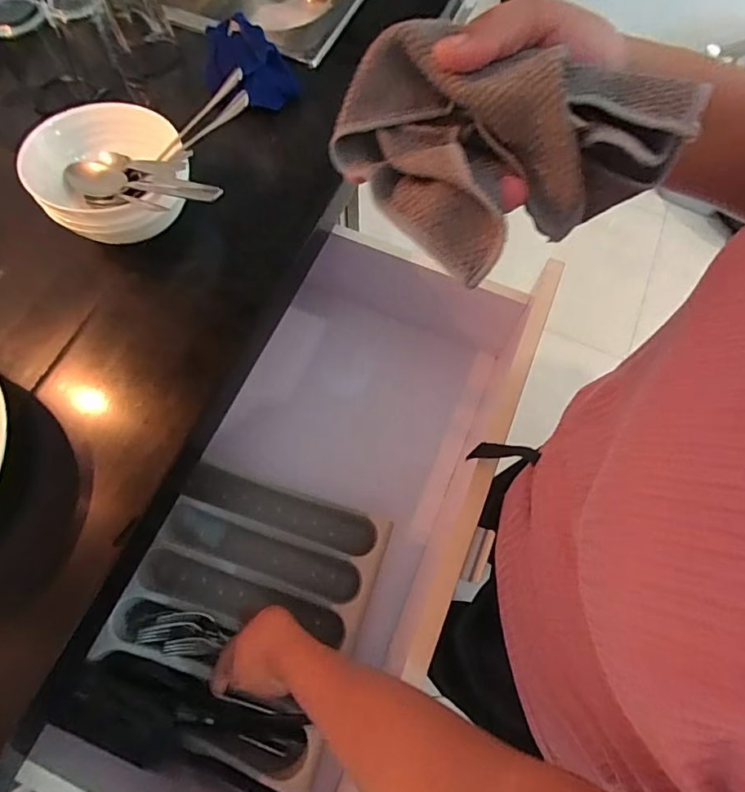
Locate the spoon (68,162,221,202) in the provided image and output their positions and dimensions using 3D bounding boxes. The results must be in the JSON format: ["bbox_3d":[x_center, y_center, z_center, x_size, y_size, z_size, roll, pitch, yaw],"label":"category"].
[{"bbox_3d":[-0.206,-0.194,0.445,0.189,0.018,0.041,15,67,24],"label":"spoon"}]

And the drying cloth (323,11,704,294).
[{"bbox_3d":[0.058,-0.128,0.230,0.121,0.048,0.124,-31,72,-13],"label":"drying cloth"}]

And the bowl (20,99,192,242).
[{"bbox_3d":[-0.245,-0.212,0.472,0.136,0.068,0.130,0,68,-1],"label":"bowl"}]

